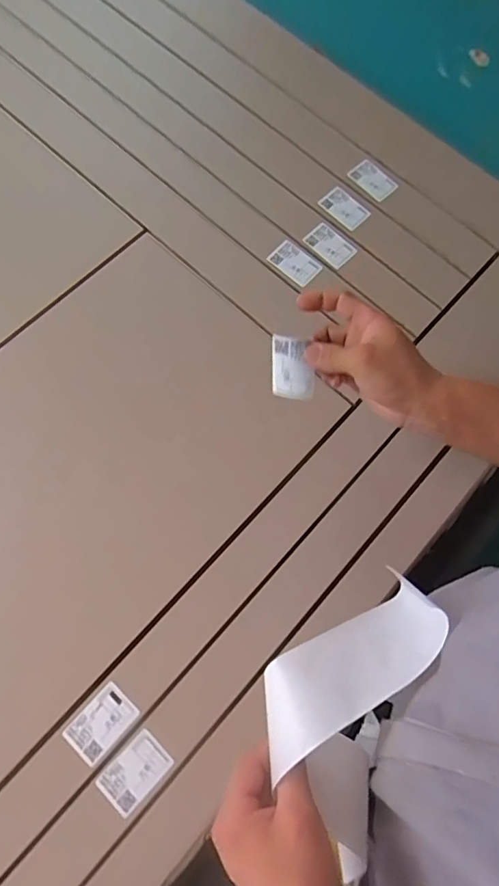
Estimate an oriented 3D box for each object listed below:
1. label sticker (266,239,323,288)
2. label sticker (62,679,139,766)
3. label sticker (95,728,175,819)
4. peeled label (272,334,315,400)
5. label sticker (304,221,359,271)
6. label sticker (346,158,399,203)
[{"bbox_3d":[0.056,-0.225,0.617,0.062,0.007,0.041,42,77,10],"label":"label sticker"},{"bbox_3d":[-0.136,0.257,0.455,0.041,0.004,0.061,42,75,9],"label":"label sticker"},{"bbox_3d":[-0.103,0.296,0.445,0.041,0.005,0.061,43,76,10],"label":"label sticker"},{"bbox_3d":[0.040,-0.067,0.445,0.039,0.064,0.005,12,43,15],"label":"peeled label"},{"bbox_3d":[0.102,-0.250,0.629,0.061,0.007,0.039,43,83,10],"label":"label sticker"},{"bbox_3d":[0.166,-0.351,0.663,0.061,0.009,0.041,43,77,11],"label":"label sticker"}]

